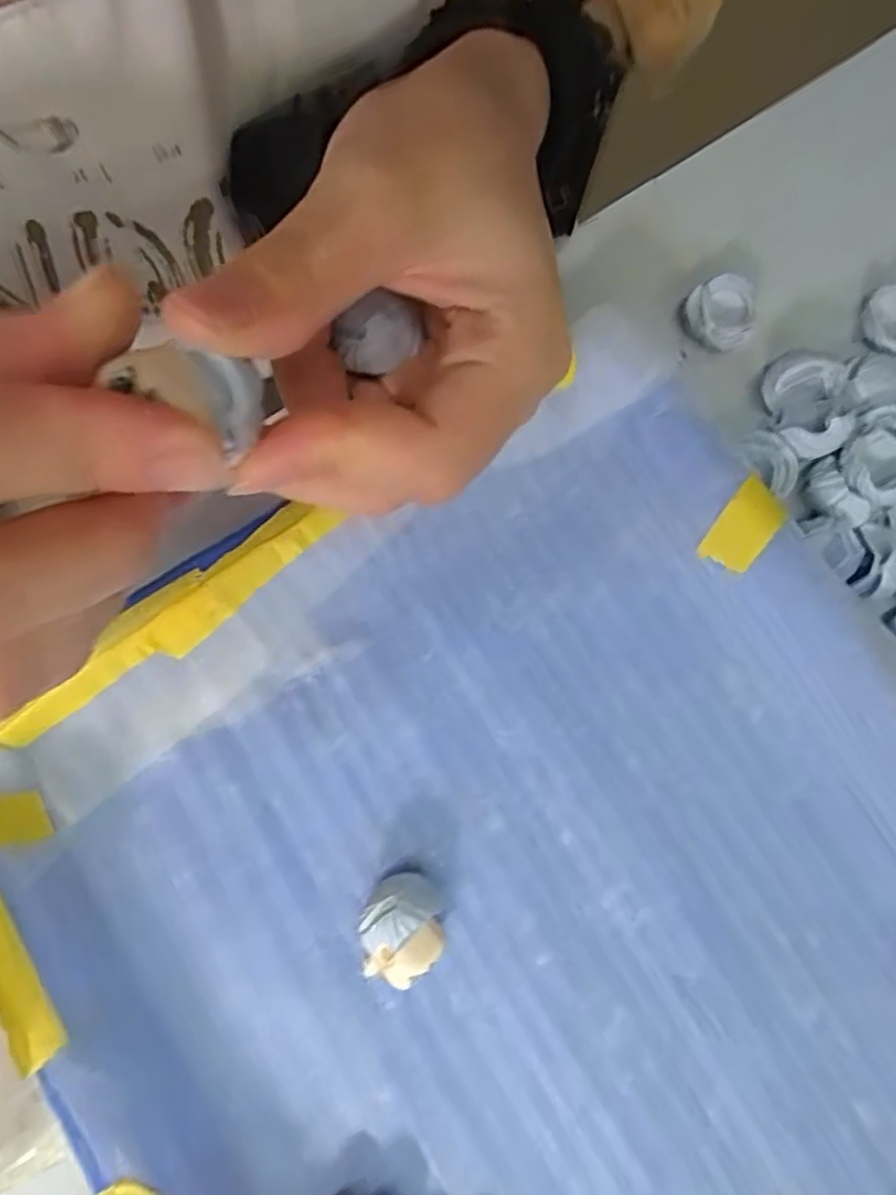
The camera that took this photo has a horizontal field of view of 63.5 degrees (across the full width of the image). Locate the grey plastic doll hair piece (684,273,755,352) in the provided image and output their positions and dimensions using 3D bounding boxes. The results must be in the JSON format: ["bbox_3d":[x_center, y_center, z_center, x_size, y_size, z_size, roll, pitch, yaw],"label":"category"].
[{"bbox_3d":[0.092,-0.094,0.243,0.025,0.011,0.022,-30,80,-5],"label":"grey plastic doll hair piece"}]

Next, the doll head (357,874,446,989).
[{"bbox_3d":[-0.013,0.092,0.203,0.023,0.023,0.028,-2,79,0],"label":"doll head"}]

